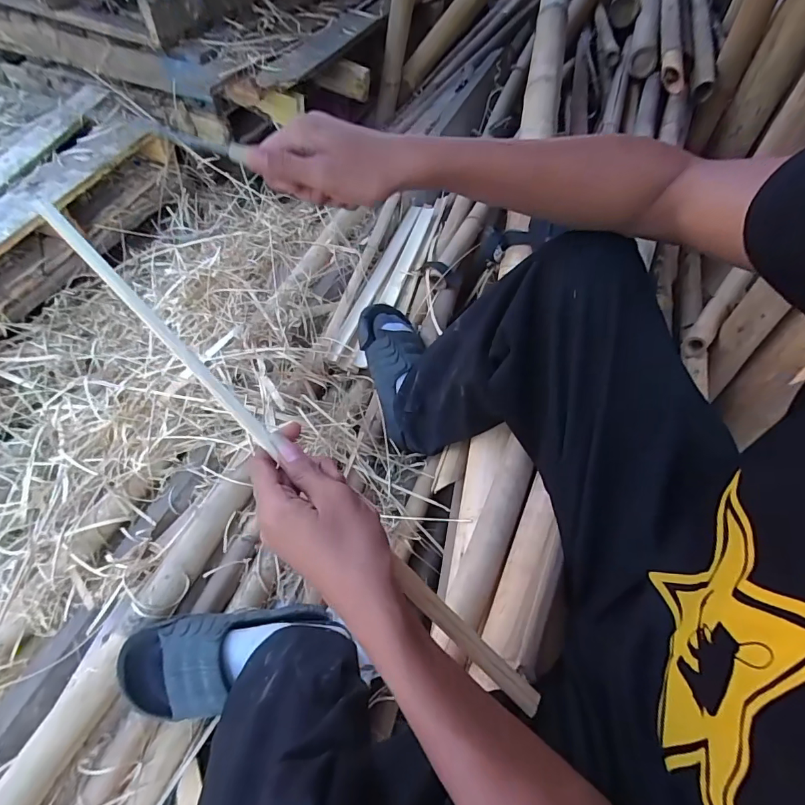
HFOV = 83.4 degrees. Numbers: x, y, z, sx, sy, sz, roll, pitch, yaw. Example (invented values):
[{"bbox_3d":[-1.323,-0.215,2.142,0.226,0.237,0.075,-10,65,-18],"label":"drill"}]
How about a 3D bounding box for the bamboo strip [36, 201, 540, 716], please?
[{"bbox_3d":[-0.077,0.045,0.320,0.482,0.014,0.015,46,63,-1],"label":"bamboo strip"}]

